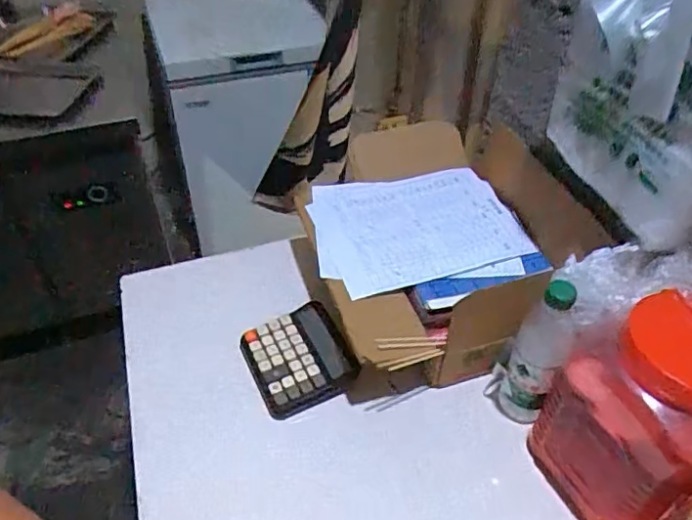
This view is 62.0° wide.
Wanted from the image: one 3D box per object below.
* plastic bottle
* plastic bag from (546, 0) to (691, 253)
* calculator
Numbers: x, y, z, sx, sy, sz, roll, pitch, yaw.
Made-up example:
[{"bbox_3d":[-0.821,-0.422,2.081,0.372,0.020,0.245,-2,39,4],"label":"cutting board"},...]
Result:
[{"bbox_3d":[0.222,0.115,0.689,0.070,0.221,0.053,21,47,20],"label":"plastic bottle"},{"bbox_3d":[0.308,-0.205,0.621,0.046,0.309,0.269,-11,42,-9],"label":"plastic bag"},{"bbox_3d":[-0.067,0.134,0.793,0.128,0.025,0.142,-26,51,-8],"label":"calculator"}]

